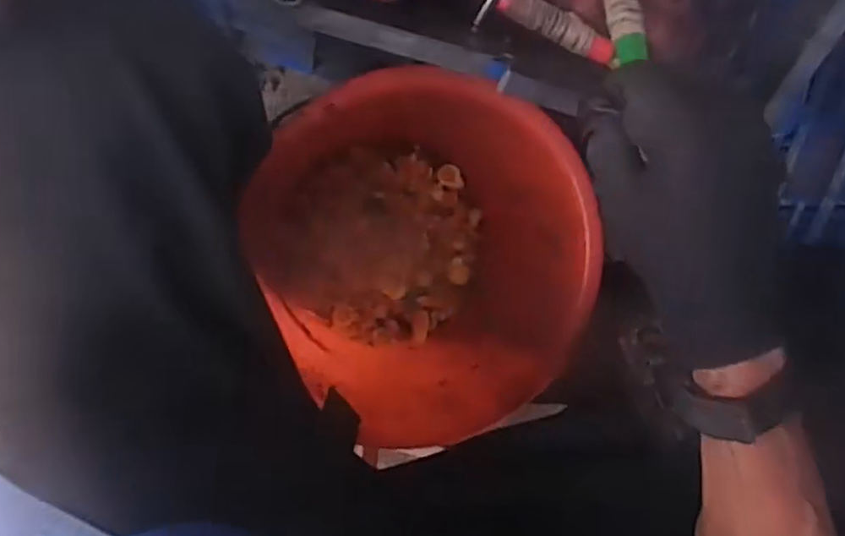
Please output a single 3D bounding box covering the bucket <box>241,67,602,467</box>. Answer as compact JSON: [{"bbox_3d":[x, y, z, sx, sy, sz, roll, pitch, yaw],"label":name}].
[{"bbox_3d":[-0.015,-0.010,0.667,0.269,0.228,0.288,-1,95,-11],"label":"bucket"}]

